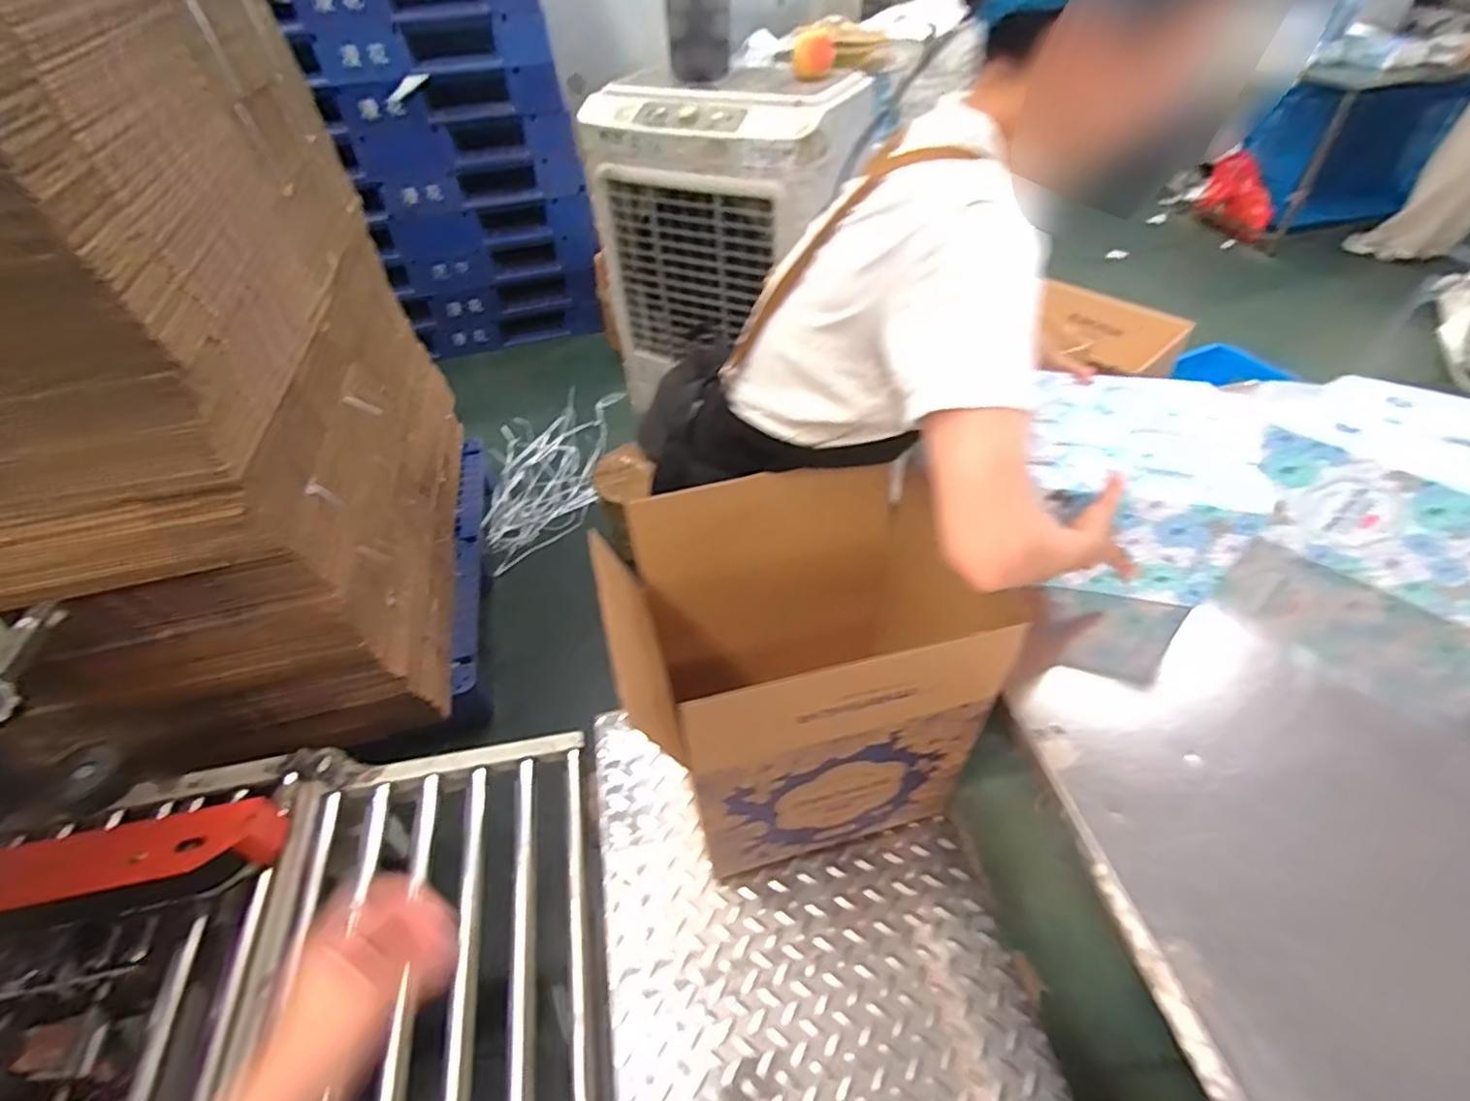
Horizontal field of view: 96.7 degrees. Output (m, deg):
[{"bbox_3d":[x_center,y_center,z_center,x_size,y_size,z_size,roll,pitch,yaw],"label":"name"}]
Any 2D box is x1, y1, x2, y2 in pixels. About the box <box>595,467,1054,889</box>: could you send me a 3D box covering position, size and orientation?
[{"bbox_3d":[0.082,0.160,0.852,0.393,0.426,0.306,-11,46,-6],"label":"box"}]

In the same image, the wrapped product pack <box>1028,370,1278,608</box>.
[{"bbox_3d":[0.511,-0.091,0.858,0.249,0.160,0.276,12,48,16],"label":"wrapped product pack"}]

